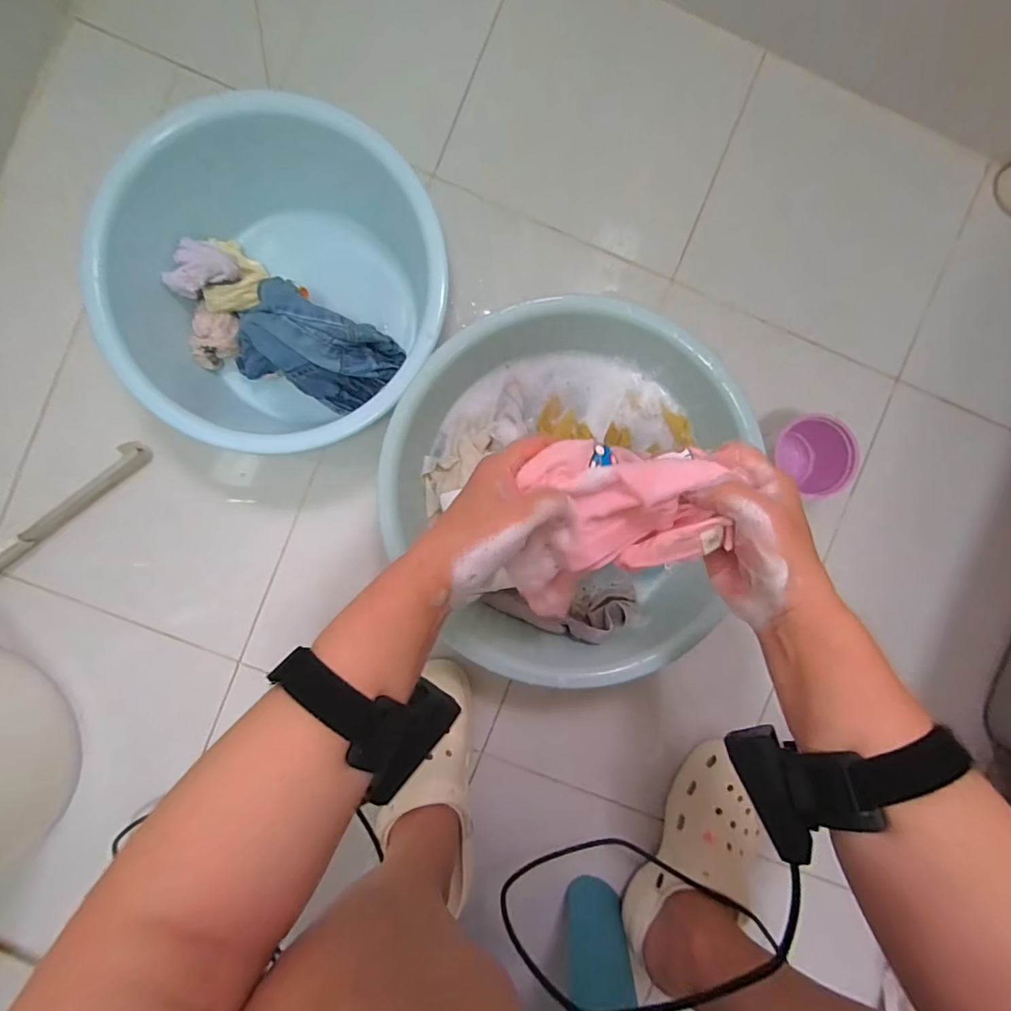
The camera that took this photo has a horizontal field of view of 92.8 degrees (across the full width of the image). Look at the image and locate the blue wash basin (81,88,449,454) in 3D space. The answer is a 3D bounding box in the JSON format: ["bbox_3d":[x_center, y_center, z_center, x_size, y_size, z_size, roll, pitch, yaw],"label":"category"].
[{"bbox_3d":[-0.210,-0.200,0.483,0.300,0.122,0.291,0,90,-3],"label":"blue wash basin"}]

